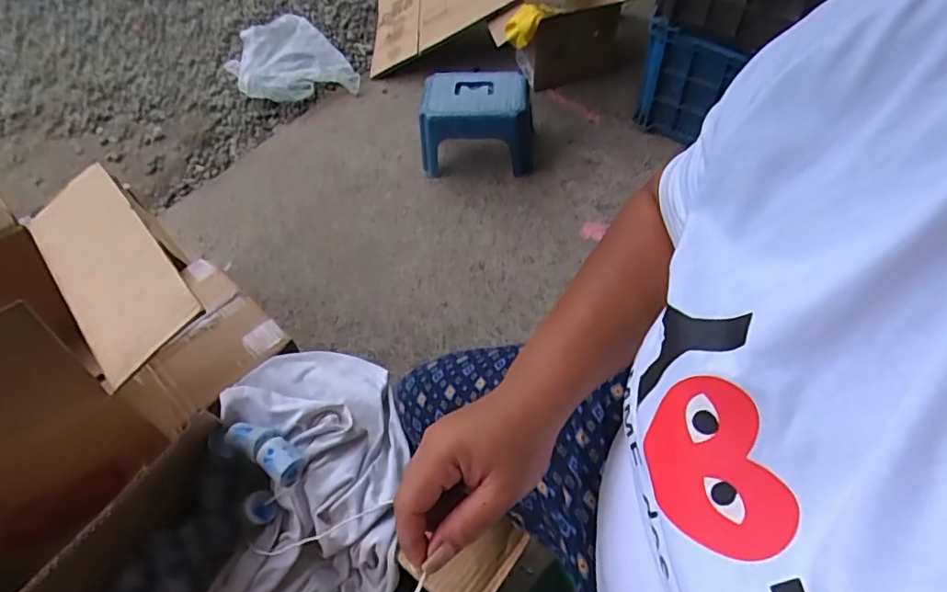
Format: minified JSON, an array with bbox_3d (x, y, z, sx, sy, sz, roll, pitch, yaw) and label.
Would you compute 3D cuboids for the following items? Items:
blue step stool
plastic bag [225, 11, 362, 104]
[{"bbox_3d":[0.013,-0.446,1.443,0.282,0.193,0.164,3,57,5],"label":"blue step stool"},{"bbox_3d":[-0.572,-0.717,1.690,0.291,0.117,0.364,-39,63,-21],"label":"plastic bag"}]

